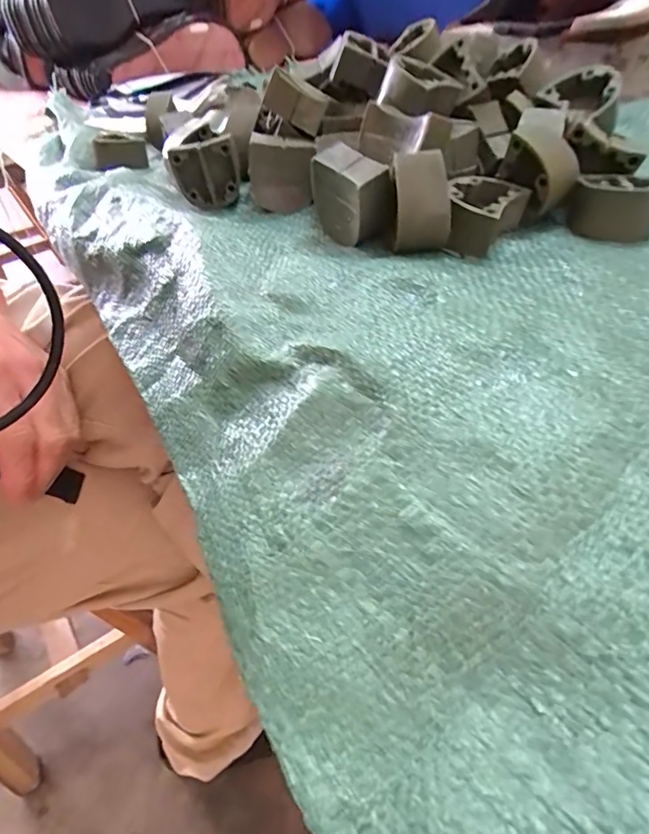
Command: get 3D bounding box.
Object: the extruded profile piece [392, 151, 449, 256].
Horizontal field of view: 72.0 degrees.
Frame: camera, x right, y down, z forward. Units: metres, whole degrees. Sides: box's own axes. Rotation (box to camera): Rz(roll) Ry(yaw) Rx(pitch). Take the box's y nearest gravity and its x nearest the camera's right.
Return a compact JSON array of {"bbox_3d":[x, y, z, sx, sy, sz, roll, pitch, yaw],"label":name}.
[{"bbox_3d":[0.050,-0.110,0.232,0.029,0.047,0.016,5,52,8],"label":"extruded profile piece"}]

